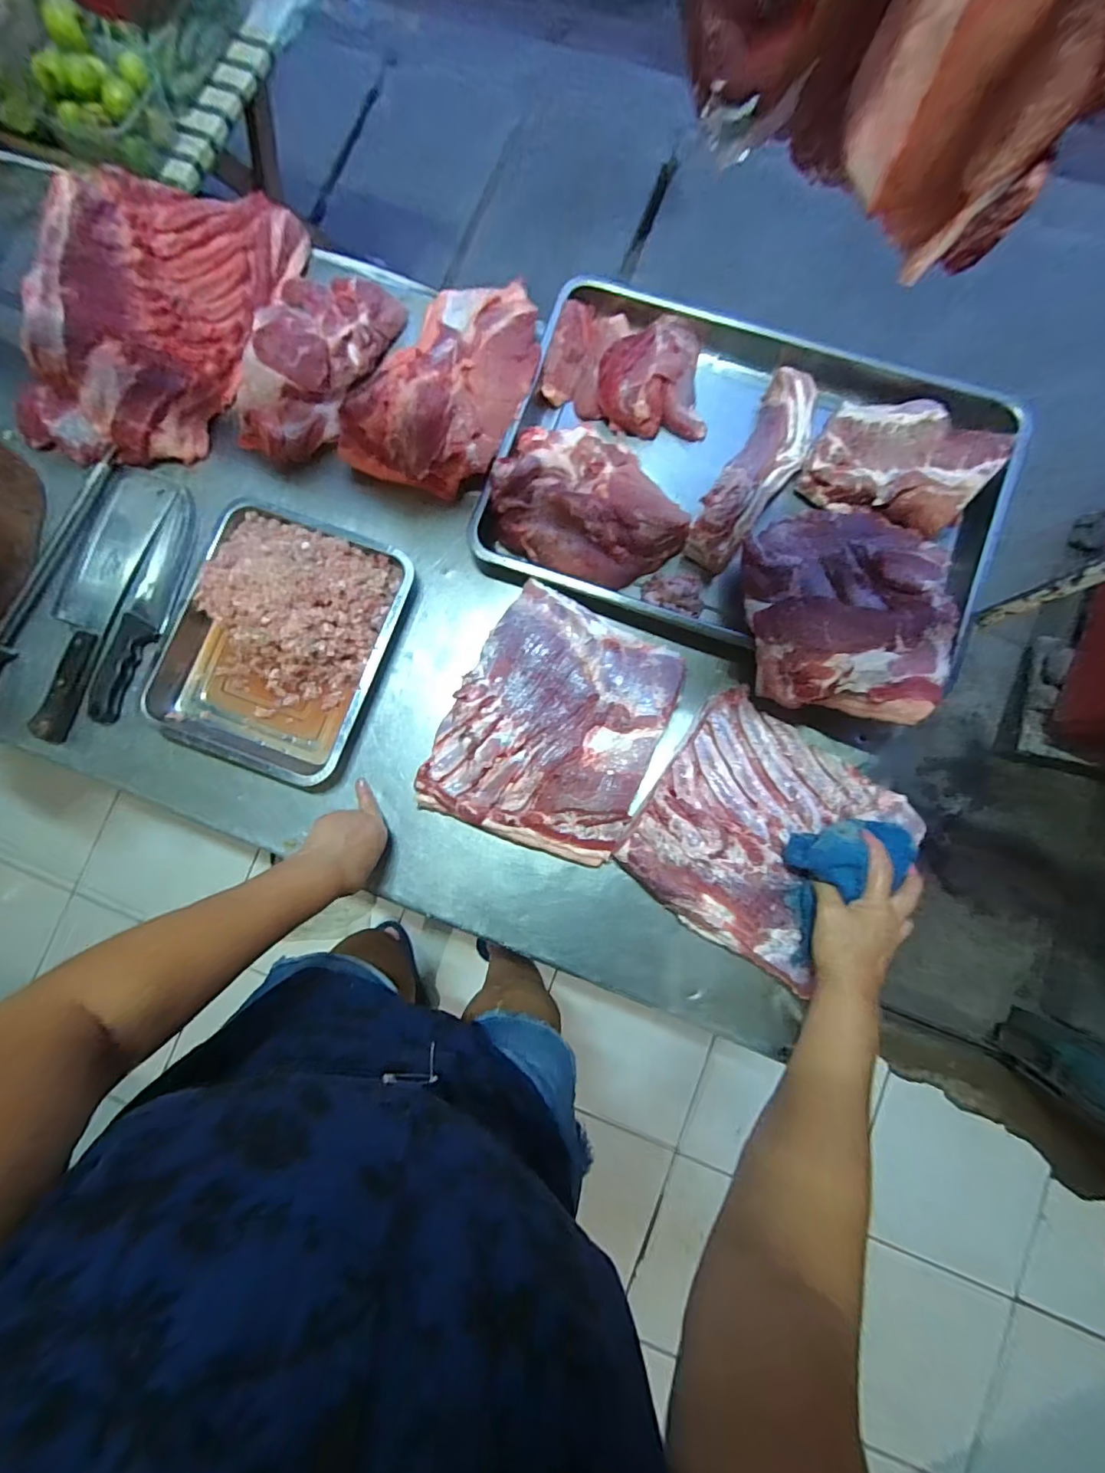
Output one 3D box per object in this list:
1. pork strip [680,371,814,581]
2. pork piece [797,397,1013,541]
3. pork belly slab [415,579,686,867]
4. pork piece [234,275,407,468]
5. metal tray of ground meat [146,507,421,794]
[{"bbox_3d":[0.247,-0.319,0.623,0.080,0.052,0.252,30,86,4],"label":"pork strip"},{"bbox_3d":[0.410,-0.325,0.605,0.201,0.049,0.148,24,86,3],"label":"pork piece"},{"bbox_3d":[0.002,-0.013,0.602,0.246,0.041,0.288,22,86,3],"label":"pork belly slab"},{"bbox_3d":[-0.318,-0.483,0.656,0.145,0.059,0.257,32,87,4],"label":"pork piece"},{"bbox_3d":[-0.331,-0.118,0.610,0.245,0.067,0.303,20,86,3],"label":"metal tray of ground meat"}]

